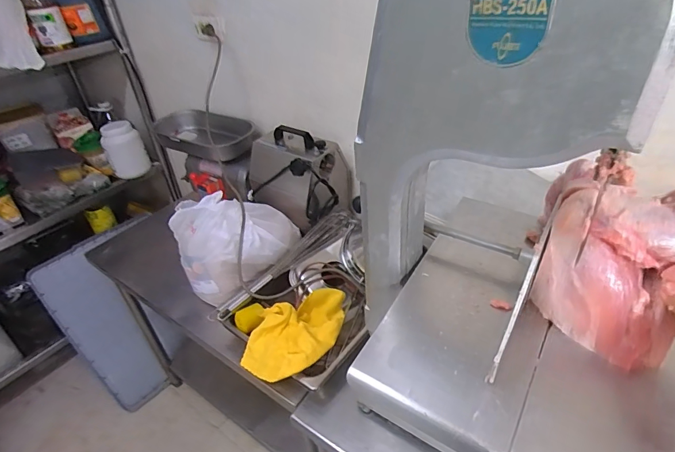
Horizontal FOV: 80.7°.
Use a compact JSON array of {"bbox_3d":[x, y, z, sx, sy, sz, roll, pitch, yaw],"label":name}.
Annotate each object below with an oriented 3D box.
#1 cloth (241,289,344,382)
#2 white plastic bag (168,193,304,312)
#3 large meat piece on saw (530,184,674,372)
[{"bbox_3d":[-0.080,0.232,0.902,0.169,0.082,0.260,22,44,31],"label":"cloth"},{"bbox_3d":[-0.266,0.020,1.073,0.308,0.221,0.224,-32,45,-33],"label":"white plastic bag"},{"bbox_3d":[0.324,0.054,0.468,0.105,0.152,0.154,-27,42,-28],"label":"large meat piece on saw"}]

